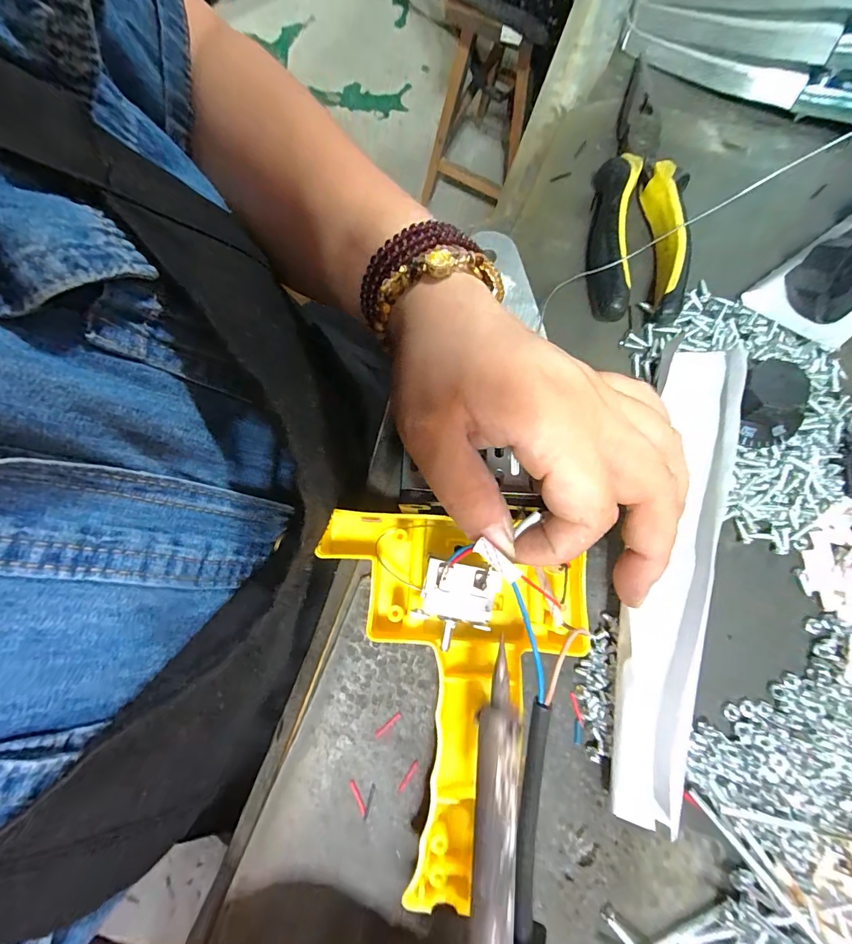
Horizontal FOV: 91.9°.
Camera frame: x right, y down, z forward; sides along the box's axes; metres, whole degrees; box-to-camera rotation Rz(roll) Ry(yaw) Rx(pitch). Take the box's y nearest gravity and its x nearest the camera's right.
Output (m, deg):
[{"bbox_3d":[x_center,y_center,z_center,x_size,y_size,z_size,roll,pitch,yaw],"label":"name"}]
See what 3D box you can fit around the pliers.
[{"bbox_3d":[0.127,-0.165,0.238,0.051,0.027,0.171,14,79,4],"label":"pliers"}]

